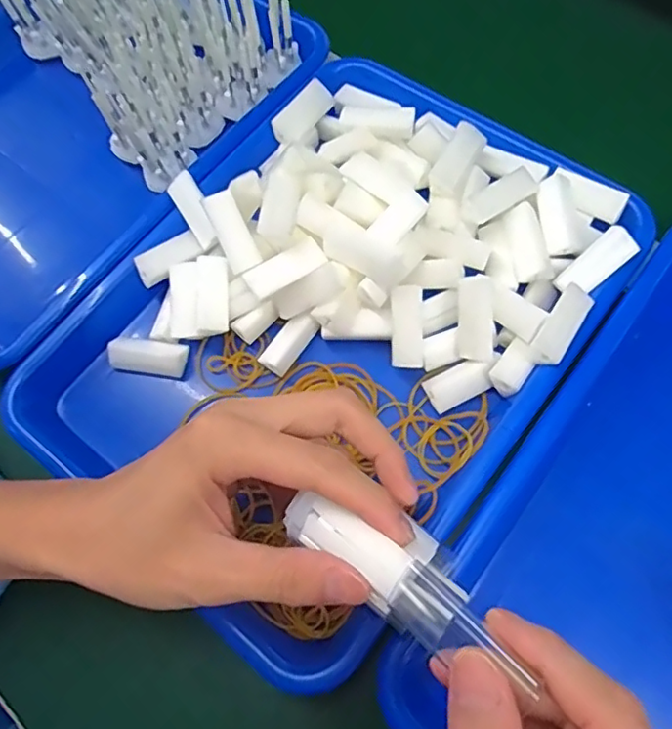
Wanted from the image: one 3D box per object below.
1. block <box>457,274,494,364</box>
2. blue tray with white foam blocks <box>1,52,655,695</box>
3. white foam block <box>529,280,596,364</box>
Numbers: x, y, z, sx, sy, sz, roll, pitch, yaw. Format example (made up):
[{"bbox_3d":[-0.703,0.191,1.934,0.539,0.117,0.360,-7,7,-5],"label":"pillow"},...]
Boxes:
[{"bbox_3d":[0.077,-0.025,0.326,0.017,0.011,0.046,-2,100,2],"label":"block"},{"bbox_3d":[-0.004,-0.028,0.346,0.247,0.072,0.326,36,75,17],"label":"blue tray with white foam blocks"},{"bbox_3d":[0.119,-0.019,0.314,0.017,0.011,0.048,32,74,16],"label":"white foam block"}]

